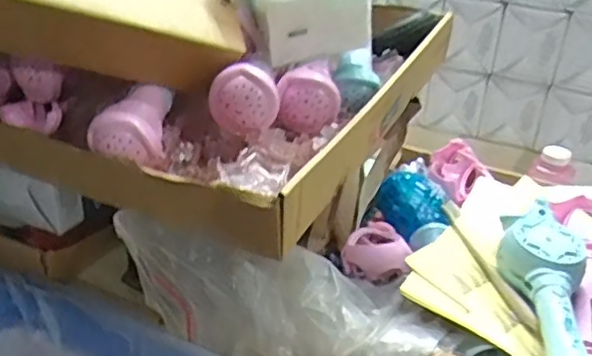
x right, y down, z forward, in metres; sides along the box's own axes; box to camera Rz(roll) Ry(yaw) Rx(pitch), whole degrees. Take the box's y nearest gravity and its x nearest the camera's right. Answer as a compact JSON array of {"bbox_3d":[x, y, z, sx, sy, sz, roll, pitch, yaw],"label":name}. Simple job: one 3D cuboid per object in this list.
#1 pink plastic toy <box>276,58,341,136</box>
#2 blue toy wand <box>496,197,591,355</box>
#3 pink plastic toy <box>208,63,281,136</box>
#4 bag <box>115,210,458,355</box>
[{"bbox_3d":[0.010,-0.066,0.548,0.053,0.048,0.051,0,27,-4],"label":"pink plastic toy"},{"bbox_3d":[0.226,0.099,0.574,0.078,0.044,0.237,5,27,6],"label":"blue toy wand"},{"bbox_3d":[-0.041,-0.063,0.519,0.050,0.053,0.032,36,13,-18],"label":"pink plastic toy"},{"bbox_3d":[-0.012,0.102,0.535,0.269,0.104,0.087,17,27,-1],"label":"bag"}]

